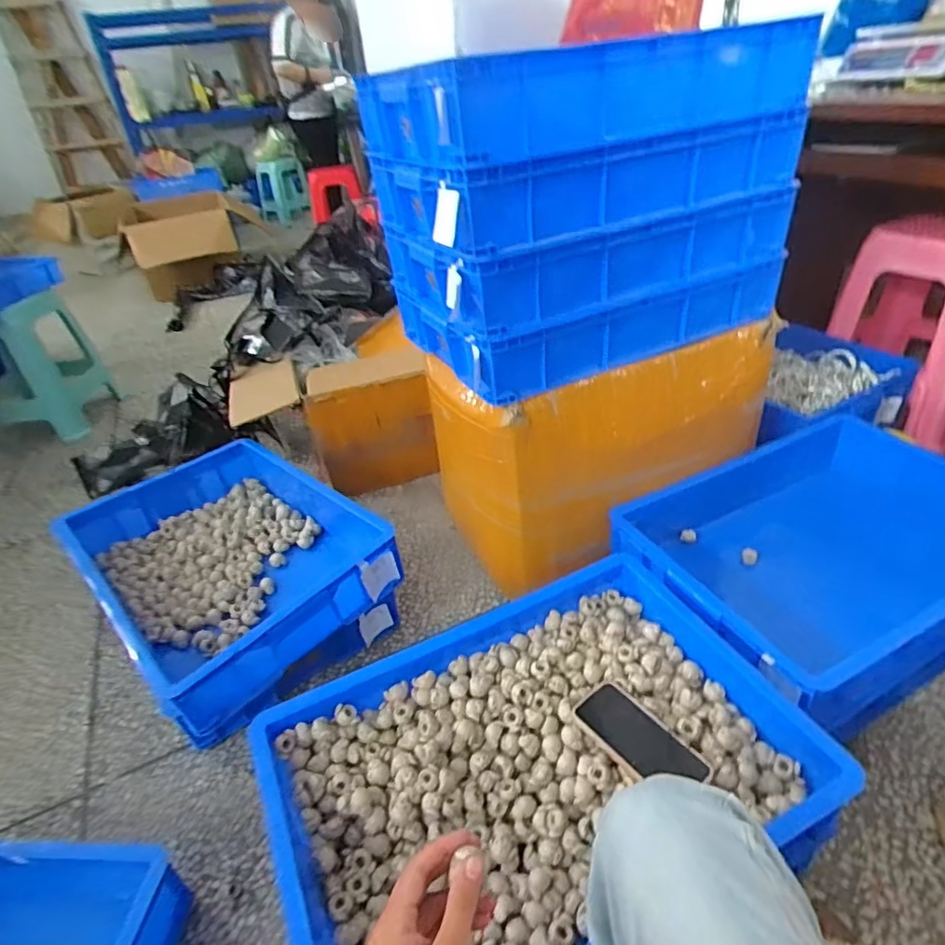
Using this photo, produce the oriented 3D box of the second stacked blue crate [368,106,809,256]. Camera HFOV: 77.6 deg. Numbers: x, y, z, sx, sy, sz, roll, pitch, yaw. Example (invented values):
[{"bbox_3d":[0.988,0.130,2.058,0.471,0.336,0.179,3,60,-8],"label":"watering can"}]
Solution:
[{"bbox_3d":[0.166,-0.493,0.963,0.575,0.104,0.363,-19,36,-17],"label":"second stacked blue crate"}]

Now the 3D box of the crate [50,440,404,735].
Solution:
[{"bbox_3d":[-0.476,0.155,1.139,0.427,0.142,0.626,-32,42,-31],"label":"crate"}]

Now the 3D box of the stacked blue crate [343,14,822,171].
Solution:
[{"bbox_3d":[0.149,-0.579,0.897,0.553,0.107,0.400,-22,37,-21],"label":"stacked blue crate"}]

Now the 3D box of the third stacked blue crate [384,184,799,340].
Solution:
[{"bbox_3d":[0.184,-0.400,1.029,0.576,0.116,0.362,-19,36,-17],"label":"third stacked blue crate"}]

